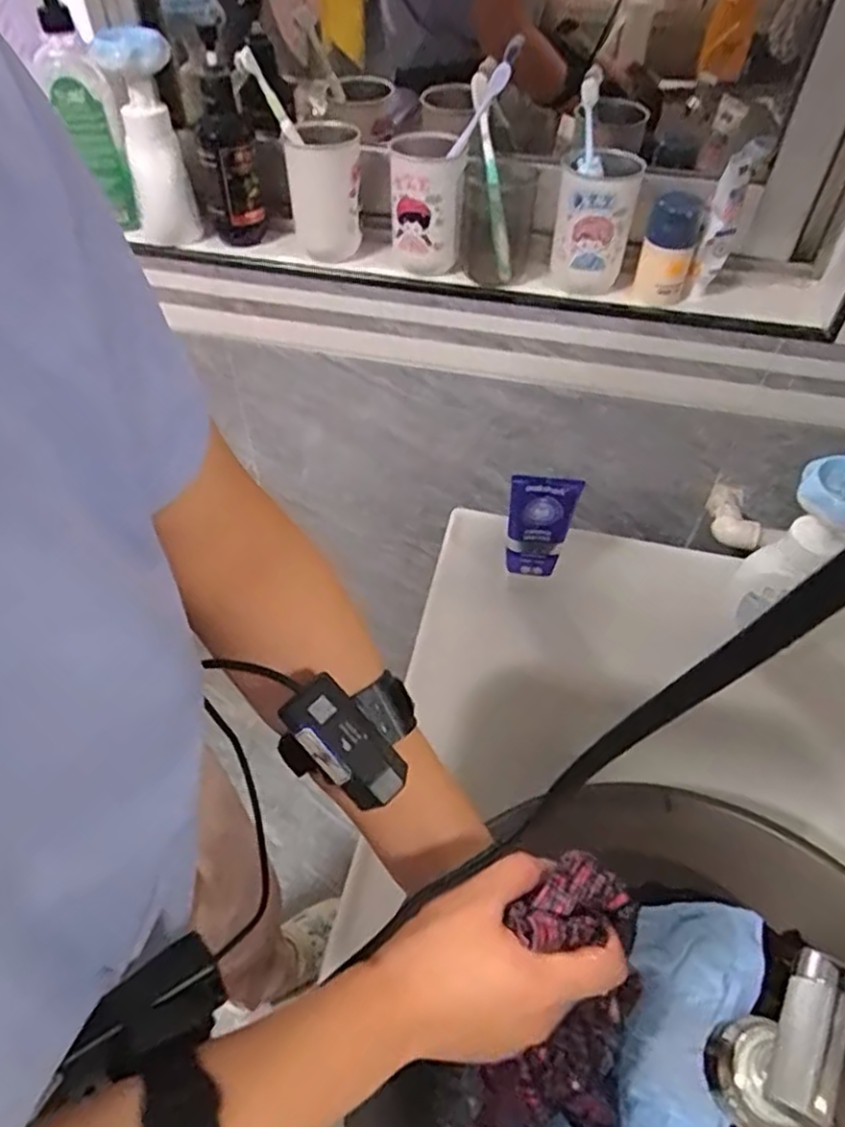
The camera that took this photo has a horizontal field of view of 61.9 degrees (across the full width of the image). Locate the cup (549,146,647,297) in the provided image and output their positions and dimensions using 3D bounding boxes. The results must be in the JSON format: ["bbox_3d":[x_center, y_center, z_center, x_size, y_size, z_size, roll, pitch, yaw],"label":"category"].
[{"bbox_3d":[0.173,-0.344,0.711,0.072,0.112,0.089,13,52,10],"label":"cup"}]

